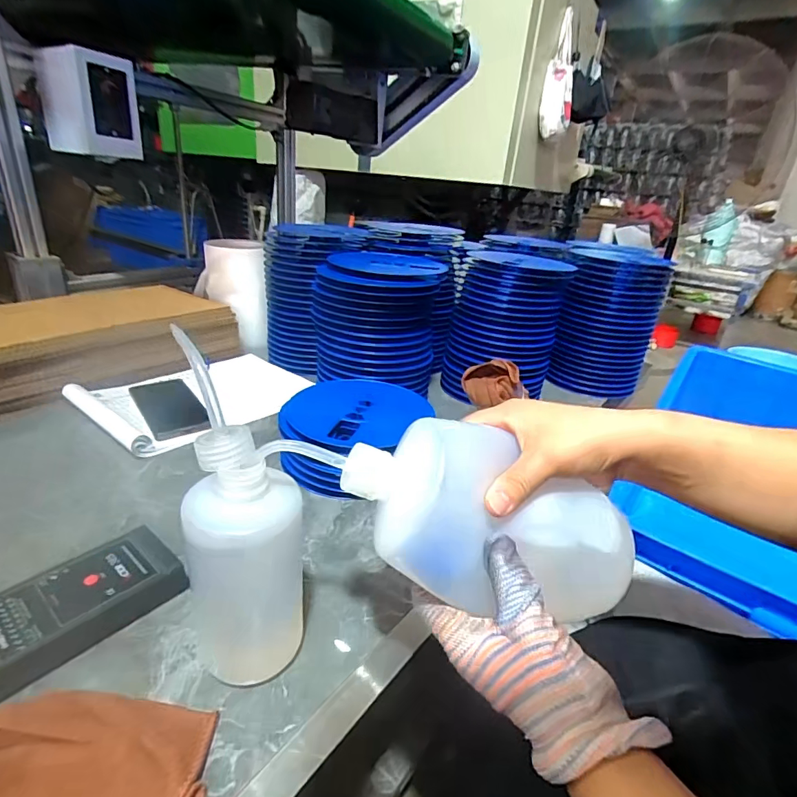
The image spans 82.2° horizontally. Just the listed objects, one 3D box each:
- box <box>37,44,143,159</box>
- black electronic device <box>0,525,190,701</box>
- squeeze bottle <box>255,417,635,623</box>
[{"bbox_3d":[-0.532,-0.508,0.792,0.130,0.148,0.110,24,31,33],"label":"box"},{"bbox_3d":[-0.236,0.153,0.339,0.073,0.031,0.127,25,31,34],"label":"black electronic device"},{"bbox_3d":[0.036,0.068,0.294,0.234,0.073,0.084,21,24,-7],"label":"squeeze bottle"}]

